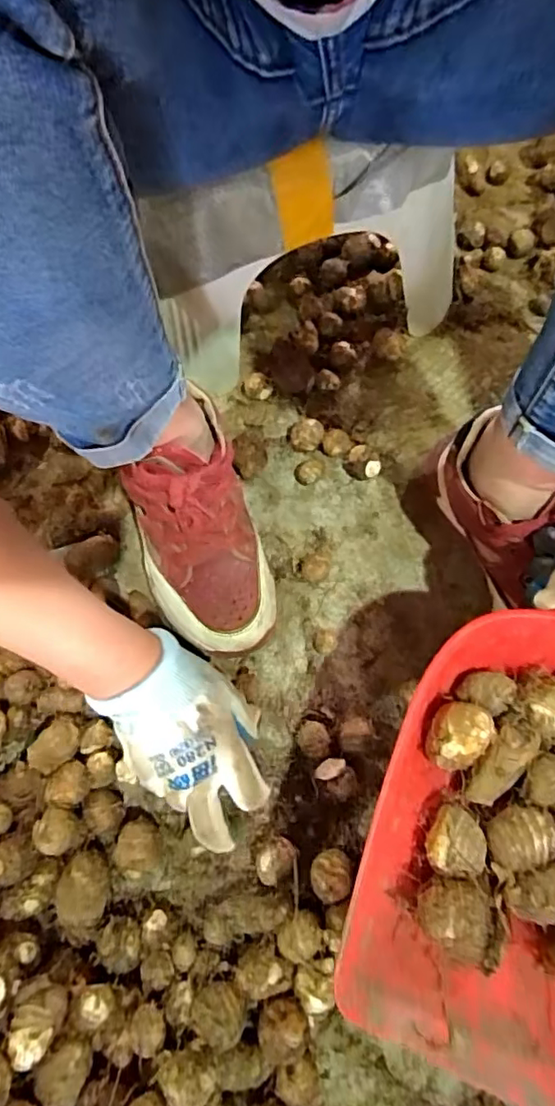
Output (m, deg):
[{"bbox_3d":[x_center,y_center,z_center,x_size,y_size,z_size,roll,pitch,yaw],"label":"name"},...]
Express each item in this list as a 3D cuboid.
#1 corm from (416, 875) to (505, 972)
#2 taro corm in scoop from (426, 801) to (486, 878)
[{"bbox_3d":[0.098,0.197,0.304,0.035,0.032,0.045,-36,72,-11],"label":"corm"},{"bbox_3d":[0.102,0.164,0.328,0.031,0.021,0.035,-2,69,2],"label":"taro corm in scoop"}]

